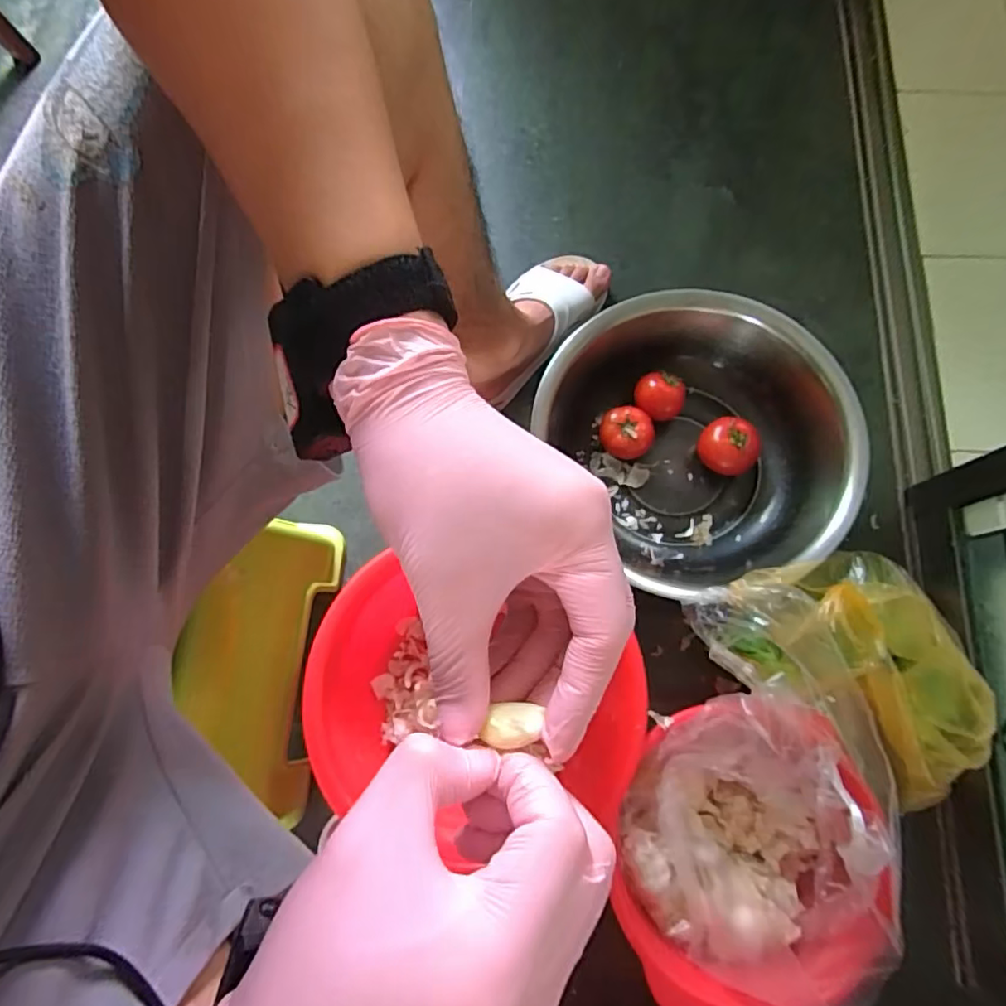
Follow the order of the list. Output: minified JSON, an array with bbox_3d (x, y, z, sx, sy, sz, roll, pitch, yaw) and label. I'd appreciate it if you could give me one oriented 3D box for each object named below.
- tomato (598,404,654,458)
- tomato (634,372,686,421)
[{"bbox_3d":[0.158,-0.087,0.749,0.068,0.052,0.066,19,78,7],"label":"tomato"},{"bbox_3d":[0.204,-0.137,0.765,0.063,0.063,0.048,27,79,9],"label":"tomato"}]

